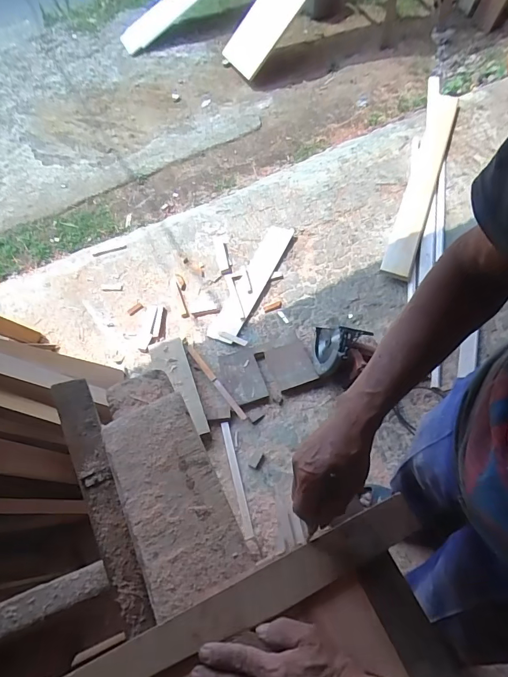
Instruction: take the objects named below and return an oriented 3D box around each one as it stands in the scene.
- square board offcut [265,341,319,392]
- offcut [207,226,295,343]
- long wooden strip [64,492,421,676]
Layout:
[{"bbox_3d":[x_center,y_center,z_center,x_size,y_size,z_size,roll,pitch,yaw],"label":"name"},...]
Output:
[{"bbox_3d":[0.132,0.095,1.447,0.147,0.027,0.168,-20,61,-7],"label":"square board offcut"},{"bbox_3d":[0.000,-0.254,1.671,0.122,0.019,0.649,21,63,15],"label":"offcut"},{"bbox_3d":[-0.128,0.345,0.435,0.712,0.014,0.048,-21,57,-14],"label":"long wooden strip"}]

